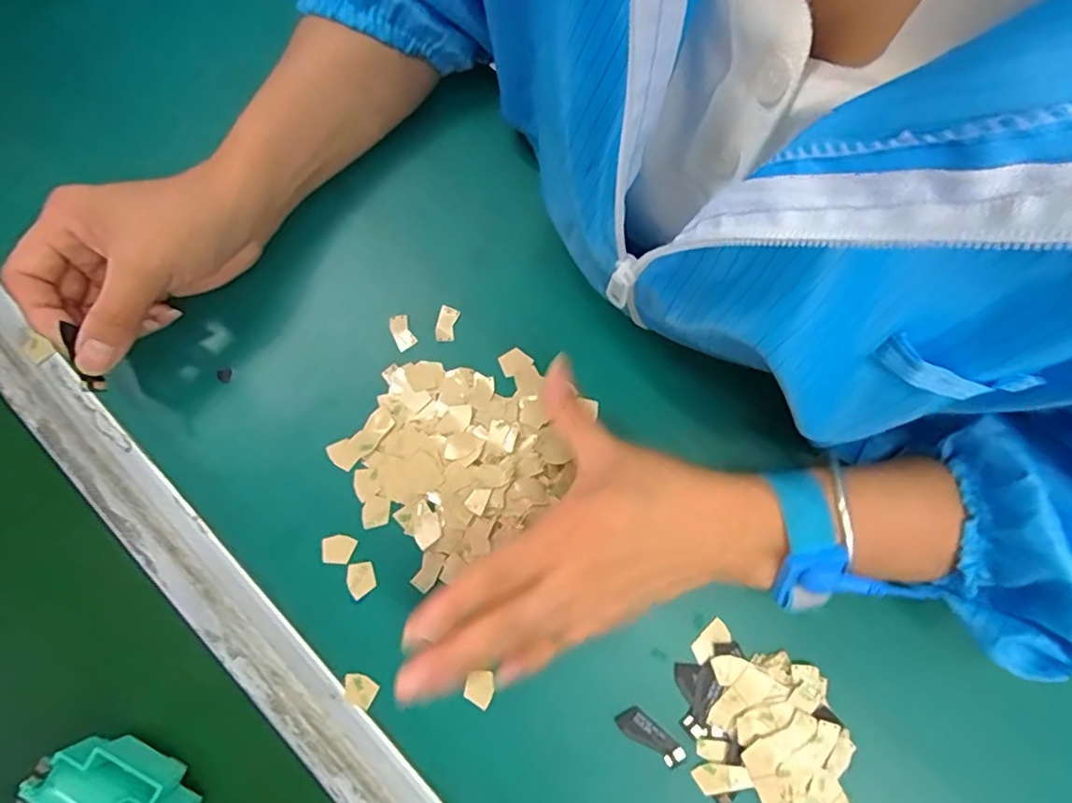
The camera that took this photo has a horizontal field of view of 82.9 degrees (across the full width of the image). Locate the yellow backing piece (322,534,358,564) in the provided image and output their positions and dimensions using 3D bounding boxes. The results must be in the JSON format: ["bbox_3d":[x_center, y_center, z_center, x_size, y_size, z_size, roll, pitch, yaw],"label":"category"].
[{"bbox_3d":[-0.104,0.078,0.319,0.018,0.004,0.015,-5,79,-1],"label":"yellow backing piece"}]

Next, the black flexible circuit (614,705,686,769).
[{"bbox_3d":[0.057,0.167,0.301,0.036,0.004,0.014,39,82,7],"label":"black flexible circuit"}]

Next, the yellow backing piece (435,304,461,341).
[{"bbox_3d":[-0.051,-0.044,0.344,0.011,0.004,0.020,12,80,3],"label":"yellow backing piece"}]

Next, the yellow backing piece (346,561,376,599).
[{"bbox_3d":[-0.091,0.093,0.315,0.015,0.004,0.017,-13,80,-2],"label":"yellow backing piece"}]

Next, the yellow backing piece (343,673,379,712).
[{"bbox_3d":[-0.089,0.146,0.307,0.017,0.004,0.015,24,82,8],"label":"yellow backing piece"}]

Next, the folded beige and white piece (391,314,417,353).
[{"bbox_3d":[-0.076,-0.040,0.342,0.012,0.004,0.020,-25,80,-4],"label":"folded beige and white piece"}]

